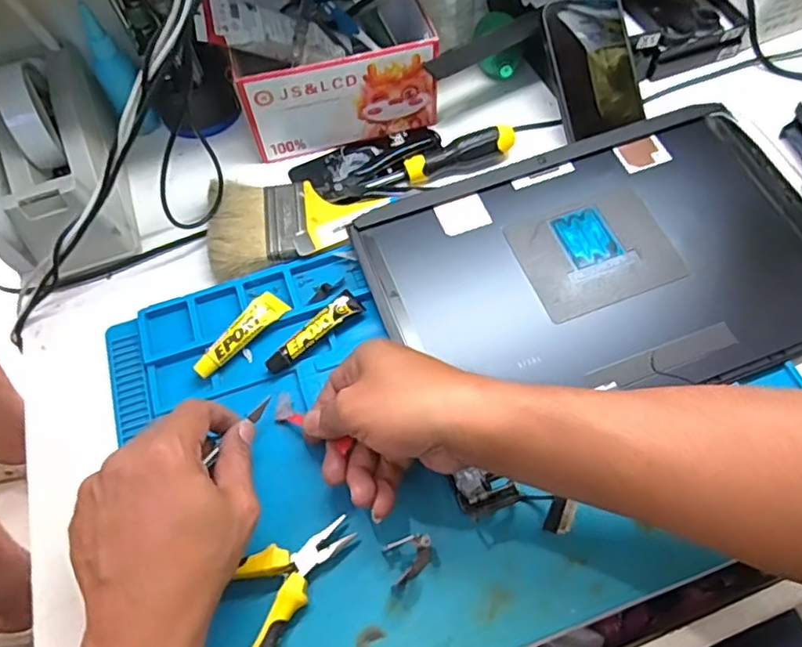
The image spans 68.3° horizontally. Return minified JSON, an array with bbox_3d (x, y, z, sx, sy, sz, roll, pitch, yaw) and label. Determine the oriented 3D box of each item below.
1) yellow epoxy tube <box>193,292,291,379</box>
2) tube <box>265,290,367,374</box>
[{"bbox_3d":[-0.122,0.008,0.452,0.024,0.012,0.083,32,67,19],"label":"yellow epoxy tube"},{"bbox_3d":[-0.067,0.005,0.455,0.086,0.015,0.020,-39,66,-18],"label":"tube"}]

